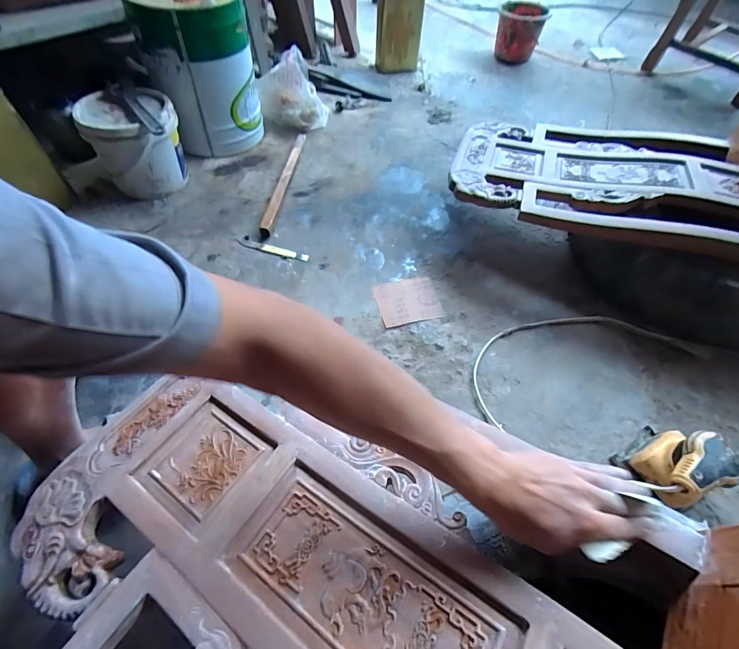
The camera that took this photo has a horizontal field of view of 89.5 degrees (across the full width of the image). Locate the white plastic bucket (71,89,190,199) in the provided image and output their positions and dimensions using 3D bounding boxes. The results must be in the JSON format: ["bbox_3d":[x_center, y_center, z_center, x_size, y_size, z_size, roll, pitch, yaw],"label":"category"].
[{"bbox_3d":[-0.554,-0.422,0.912,0.202,0.193,0.212,-26,59,-18],"label":"white plastic bucket"}]

